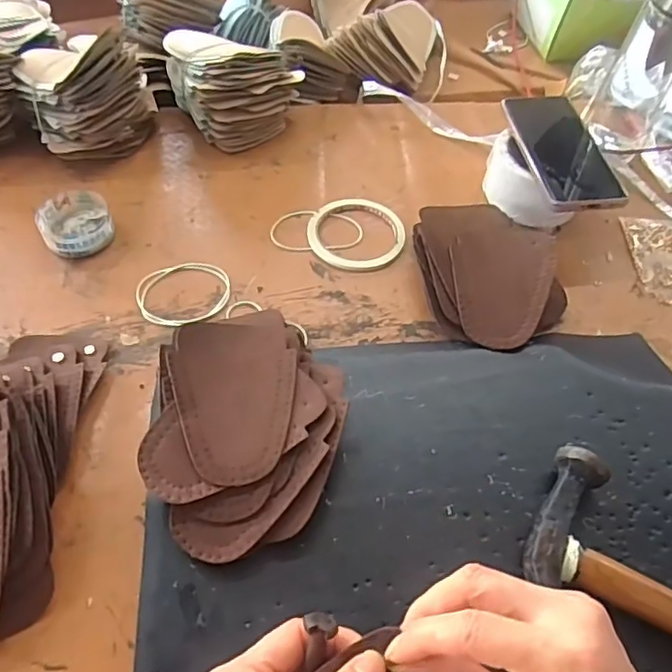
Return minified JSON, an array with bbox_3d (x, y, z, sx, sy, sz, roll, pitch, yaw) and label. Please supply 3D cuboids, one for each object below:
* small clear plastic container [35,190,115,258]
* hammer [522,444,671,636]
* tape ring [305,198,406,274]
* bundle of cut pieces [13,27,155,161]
[{"bbox_3d":[-0.246,-0.106,0.560,0.063,0.024,0.072,-26,59,-18],"label":"small clear plastic container"},{"bbox_3d":[0.237,0.157,0.357,0.233,0.032,0.087,23,58,15],"label":"hammer"},{"bbox_3d":[0.020,-0.101,0.576,0.094,0.006,0.093,1,55,-1],"label":"tape ring"},{"bbox_3d":[-0.267,-0.267,0.626,0.123,0.100,0.133,-23,59,-16],"label":"bundle of cut pieces"}]

